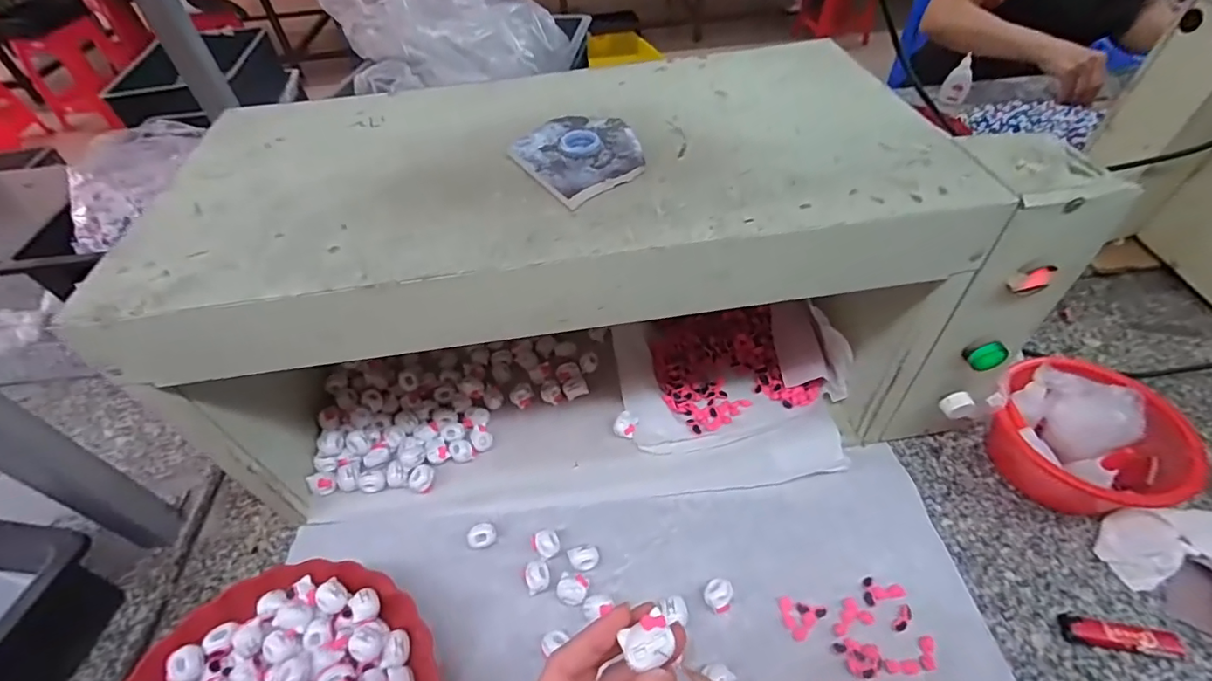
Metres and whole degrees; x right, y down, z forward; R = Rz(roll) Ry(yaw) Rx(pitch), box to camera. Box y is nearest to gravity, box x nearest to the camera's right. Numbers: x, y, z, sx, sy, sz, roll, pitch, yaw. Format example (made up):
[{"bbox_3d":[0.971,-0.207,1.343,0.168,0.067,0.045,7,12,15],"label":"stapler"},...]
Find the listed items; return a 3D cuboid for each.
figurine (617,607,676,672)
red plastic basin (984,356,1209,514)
[{"bbox_3d":[0.021,0.146,0.251,0.024,0.007,0.021,-17,48,-10],"label":"figurine"},{"bbox_3d":[0.433,0.088,0.469,0.136,0.110,0.131,-16,48,-9],"label":"red plastic basin"}]

